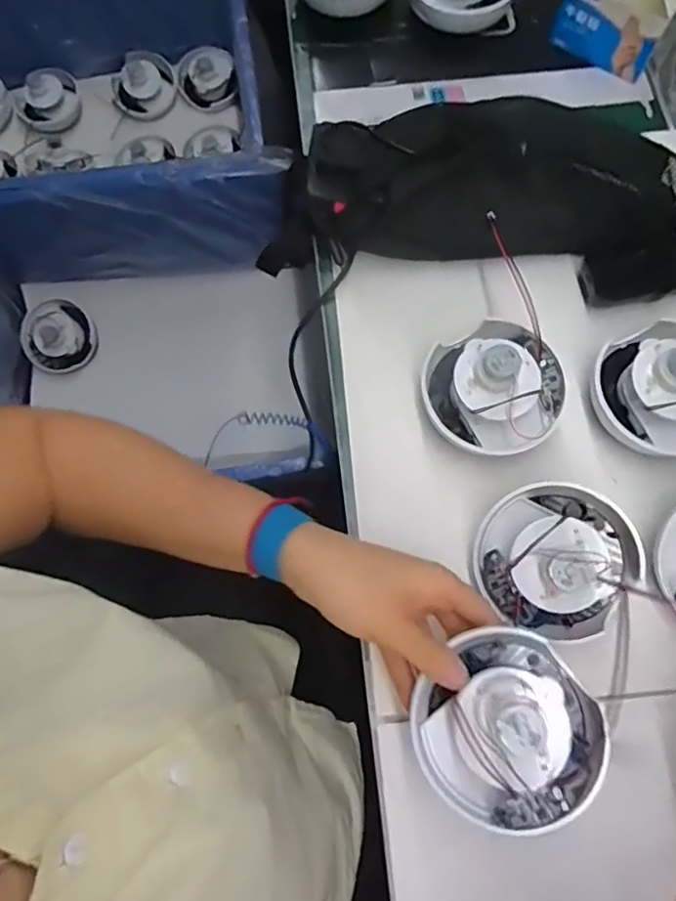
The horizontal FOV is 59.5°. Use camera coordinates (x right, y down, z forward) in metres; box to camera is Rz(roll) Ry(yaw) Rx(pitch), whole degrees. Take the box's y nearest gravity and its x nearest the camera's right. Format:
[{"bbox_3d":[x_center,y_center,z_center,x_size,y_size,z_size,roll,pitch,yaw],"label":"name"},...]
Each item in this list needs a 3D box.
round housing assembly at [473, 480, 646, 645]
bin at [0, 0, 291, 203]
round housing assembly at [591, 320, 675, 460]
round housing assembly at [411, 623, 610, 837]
[{"bbox_3d":[0.154,0.073,0.401,0.103,0.058,0.101,0,74,0],"label":"round housing assembly"},{"bbox_3d":[-0.408,-0.510,0.922,0.576,0.233,0.462,-8,74,-3],"label":"bin"},{"bbox_3d":[0.251,-0.050,0.444,0.090,0.051,0.106,-1,74,-1],"label":"round housing assembly"},{"bbox_3d":[0.100,0.164,0.345,0.104,0.065,0.098,0,74,0],"label":"round housing assembly"}]

